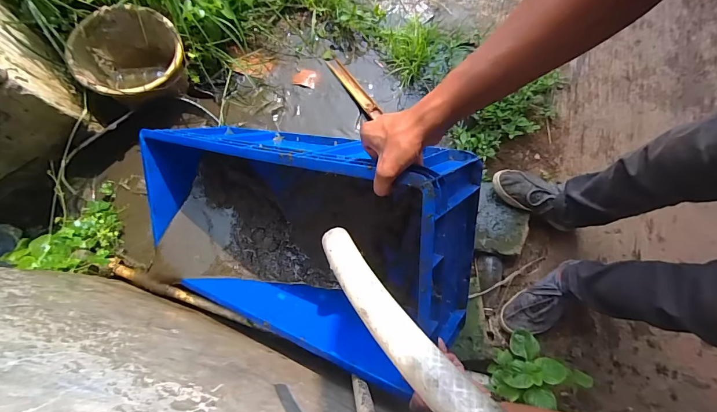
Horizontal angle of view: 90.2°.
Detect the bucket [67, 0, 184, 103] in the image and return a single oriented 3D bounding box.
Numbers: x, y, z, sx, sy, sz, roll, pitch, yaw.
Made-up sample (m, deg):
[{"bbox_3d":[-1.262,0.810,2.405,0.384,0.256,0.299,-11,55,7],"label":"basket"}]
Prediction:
[{"bbox_3d":[-0.604,-0.384,1.006,0.259,0.179,0.273,0,75,1],"label":"bucket"}]

